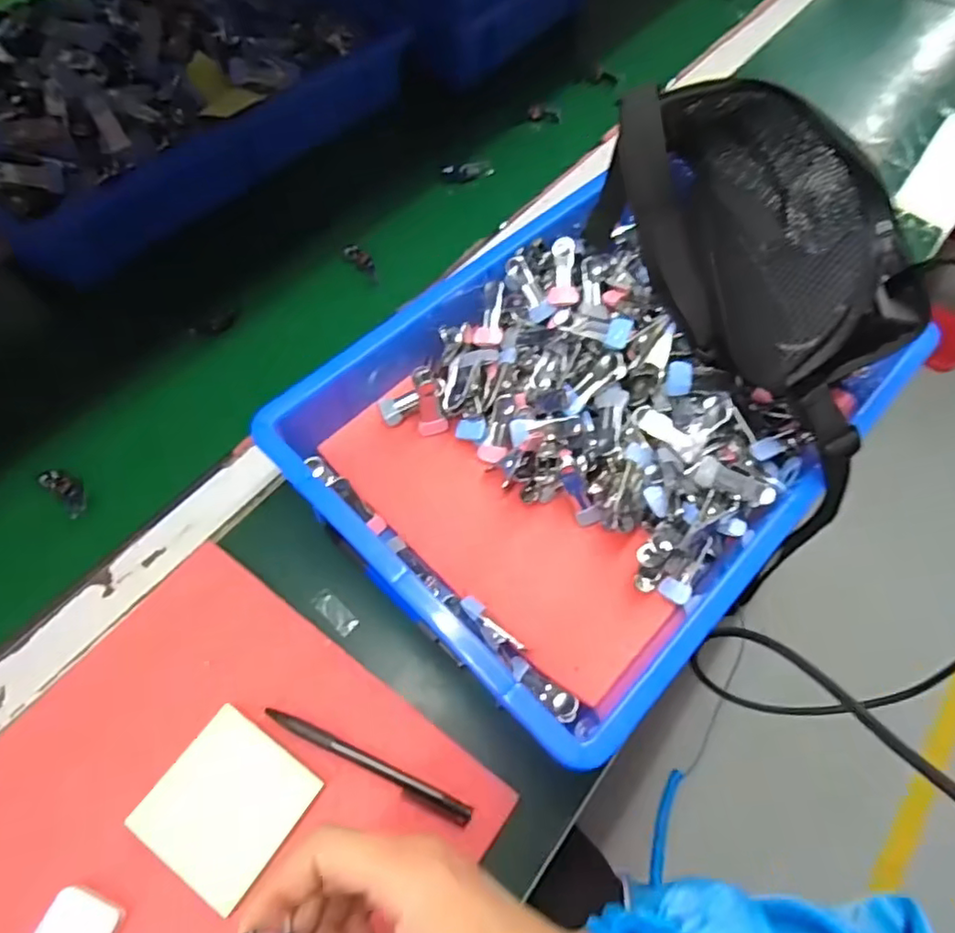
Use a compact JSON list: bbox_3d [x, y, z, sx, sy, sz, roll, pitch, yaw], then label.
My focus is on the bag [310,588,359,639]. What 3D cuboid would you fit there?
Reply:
[{"bbox_3d":[-0.099,0.101,0.430,0.036,0.005,0.014,45,70,8],"label":"bag"}]

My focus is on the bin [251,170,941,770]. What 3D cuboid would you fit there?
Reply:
[{"bbox_3d":[0.084,-0.038,0.459,0.390,0.079,0.307,-40,71,-21],"label":"bin"}]

